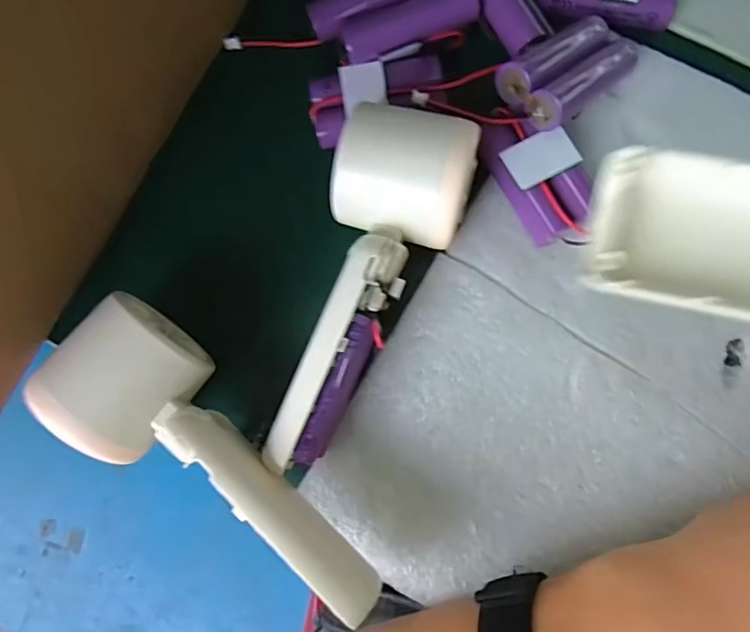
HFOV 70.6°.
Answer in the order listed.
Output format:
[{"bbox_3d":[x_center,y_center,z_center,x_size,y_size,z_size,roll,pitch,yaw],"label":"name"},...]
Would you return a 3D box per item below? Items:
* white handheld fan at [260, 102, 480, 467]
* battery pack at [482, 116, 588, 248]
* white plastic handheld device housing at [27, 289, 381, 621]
[{"bbox_3d":[0.002,-0.009,0.222,0.070,0.059,0.154,12,82,5],"label":"white handheld fan"},{"bbox_3d":[0.075,-0.064,0.246,0.034,0.022,0.062,-30,81,-2],"label":"battery pack"},{"bbox_3d":[-0.070,0.065,0.221,0.052,0.053,0.154,-42,81,-4],"label":"white plastic handheld device housing"}]

